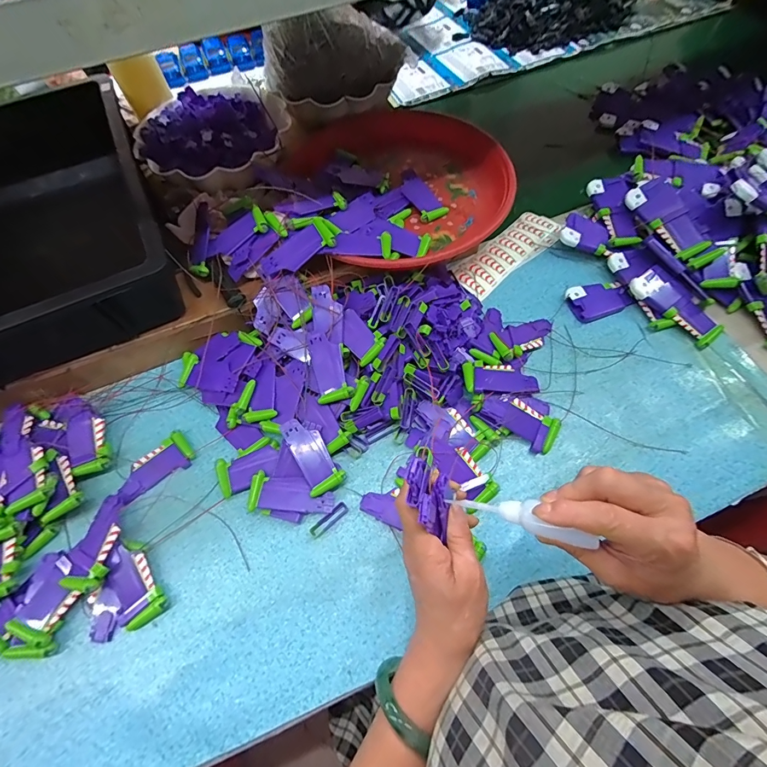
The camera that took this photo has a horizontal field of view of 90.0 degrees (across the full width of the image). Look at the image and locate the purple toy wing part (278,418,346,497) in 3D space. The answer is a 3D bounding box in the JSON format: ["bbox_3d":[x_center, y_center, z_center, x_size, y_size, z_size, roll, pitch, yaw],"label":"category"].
[{"bbox_3d":[-0.082,0.079,0.428,0.039,0.016,0.088,-33,66,-13],"label":"purple toy wing part"}]

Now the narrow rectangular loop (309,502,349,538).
[{"bbox_3d":[-0.058,0.146,0.410,0.046,0.011,0.012,-38,68,-15],"label":"narrow rectangular loop"}]

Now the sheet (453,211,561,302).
[{"bbox_3d":[0.183,-0.197,0.572,0.057,0.009,0.195,41,70,19],"label":"sheet"}]

